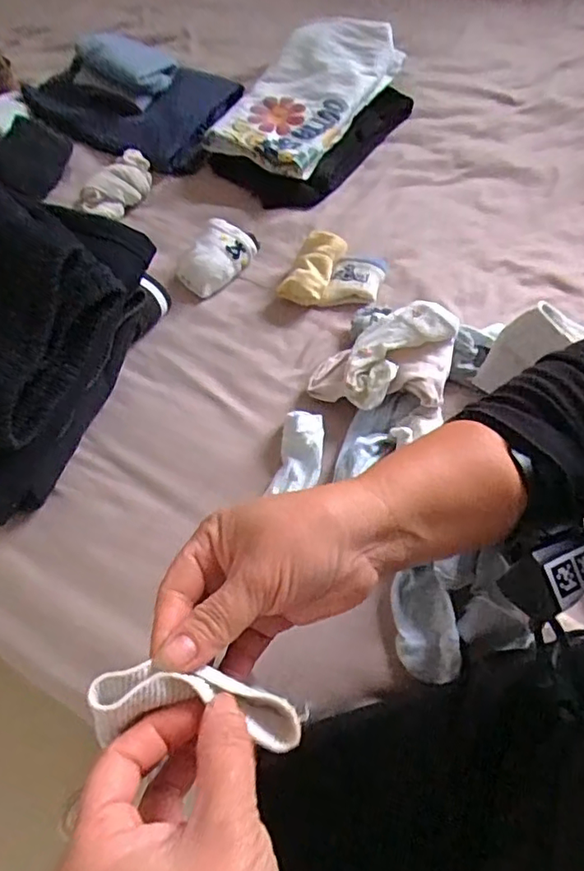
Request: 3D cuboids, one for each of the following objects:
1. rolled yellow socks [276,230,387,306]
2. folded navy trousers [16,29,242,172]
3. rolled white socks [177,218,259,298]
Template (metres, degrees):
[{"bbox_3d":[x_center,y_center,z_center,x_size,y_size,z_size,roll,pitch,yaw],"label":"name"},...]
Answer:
[{"bbox_3d":[0.043,-0.169,0.595,0.100,0.042,0.068,14,66,9],"label":"rolled yellow socks"},{"bbox_3d":[-0.206,-0.426,0.711,0.244,0.059,0.163,18,71,9],"label":"folded navy trousers"},{"bbox_3d":[-0.081,-0.190,0.621,0.052,0.034,0.083,34,70,18],"label":"rolled white socks"}]

